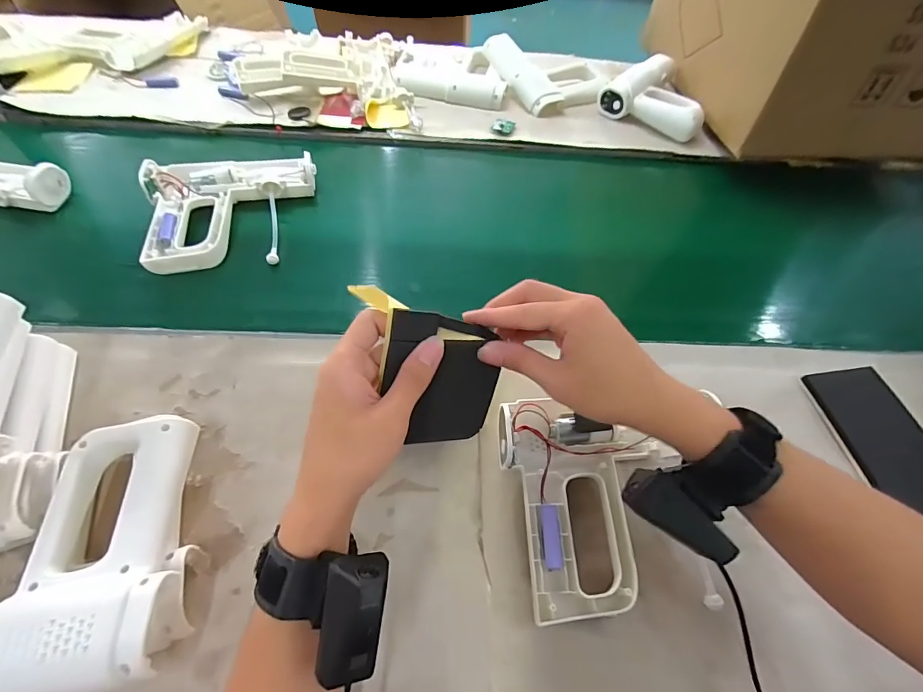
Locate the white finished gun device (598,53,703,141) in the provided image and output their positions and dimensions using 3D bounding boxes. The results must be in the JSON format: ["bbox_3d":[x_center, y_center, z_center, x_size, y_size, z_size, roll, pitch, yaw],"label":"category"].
[{"bbox_3d":[0.377,-0.474,0.794,0.183,0.050,0.206,31,60,15],"label":"white finished gun device"}]

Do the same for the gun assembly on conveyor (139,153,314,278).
[{"bbox_3d":[-0.301,-0.187,0.559,0.207,0.034,0.182,-9,58,-11],"label":"gun assembly on conveyor"}]

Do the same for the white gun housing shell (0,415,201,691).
[{"bbox_3d":[-0.314,0.158,0.316,0.199,0.061,0.180,-7,58,-9],"label":"white gun housing shell"}]

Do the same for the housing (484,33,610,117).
[{"bbox_3d":[0.169,-0.535,0.822,0.183,0.048,0.210,-20,61,-17],"label":"housing"}]

